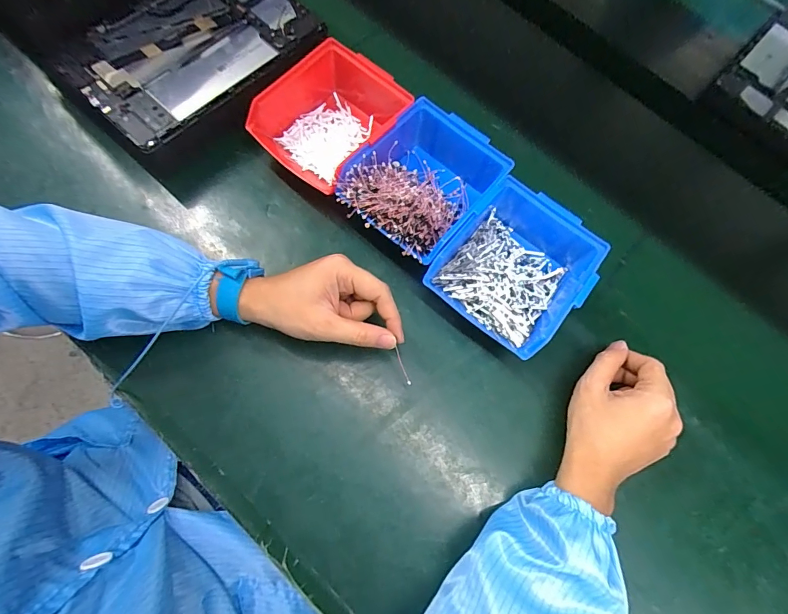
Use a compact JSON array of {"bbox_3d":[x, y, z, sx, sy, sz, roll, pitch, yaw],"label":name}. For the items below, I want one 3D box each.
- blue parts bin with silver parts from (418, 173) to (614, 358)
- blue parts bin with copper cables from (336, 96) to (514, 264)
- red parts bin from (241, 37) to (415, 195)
[{"bbox_3d":[0.120,-0.040,0.398,0.124,0.070,0.150,39,73,8],"label":"blue parts bin with silver parts"},{"bbox_3d":[0.032,-0.124,0.415,0.122,0.069,0.155,41,73,8],"label":"blue parts bin with copper cables"},{"bbox_3d":[-0.059,-0.202,0.434,0.124,0.077,0.163,41,73,8],"label":"red parts bin"}]

